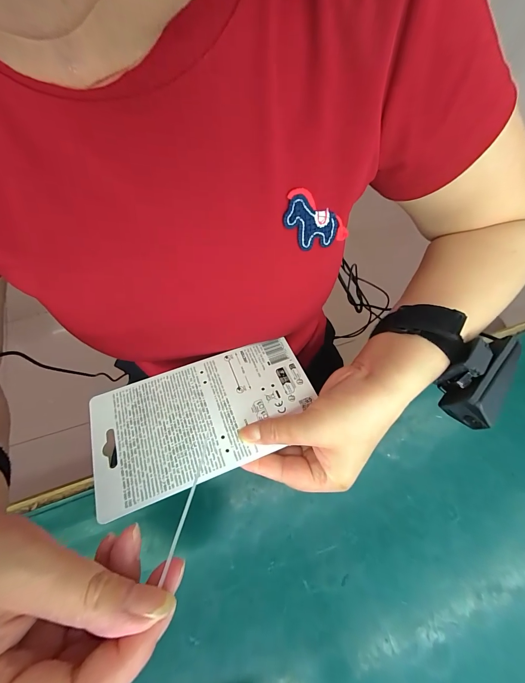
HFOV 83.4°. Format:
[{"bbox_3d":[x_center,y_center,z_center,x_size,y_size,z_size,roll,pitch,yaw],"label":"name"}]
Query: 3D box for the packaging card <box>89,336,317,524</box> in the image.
[{"bbox_3d":[-0.046,0.058,0.242,0.176,0.004,0.098,-19,56,-12],"label":"packaging card"}]

